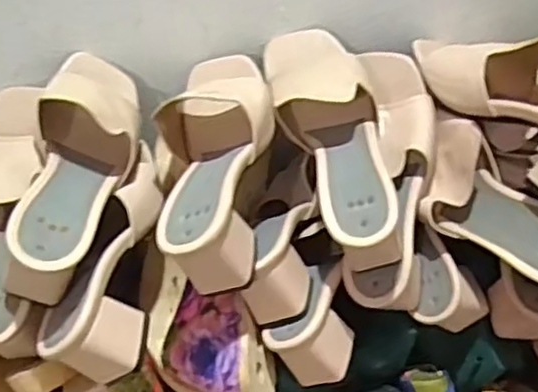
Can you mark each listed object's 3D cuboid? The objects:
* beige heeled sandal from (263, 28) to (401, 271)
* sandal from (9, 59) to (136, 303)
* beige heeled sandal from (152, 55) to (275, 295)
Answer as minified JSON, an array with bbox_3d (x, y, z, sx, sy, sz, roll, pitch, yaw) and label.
[{"bbox_3d":[0.056,-0.054,0.587,0.087,0.083,0.229,-11,61,-10],"label":"beige heeled sandal"},{"bbox_3d":[-0.151,-0.022,0.550,0.074,0.097,0.224,3,41,5],"label":"sandal"},{"bbox_3d":[-0.041,-0.031,0.563,0.093,0.087,0.224,-3,41,-2],"label":"beige heeled sandal"}]

